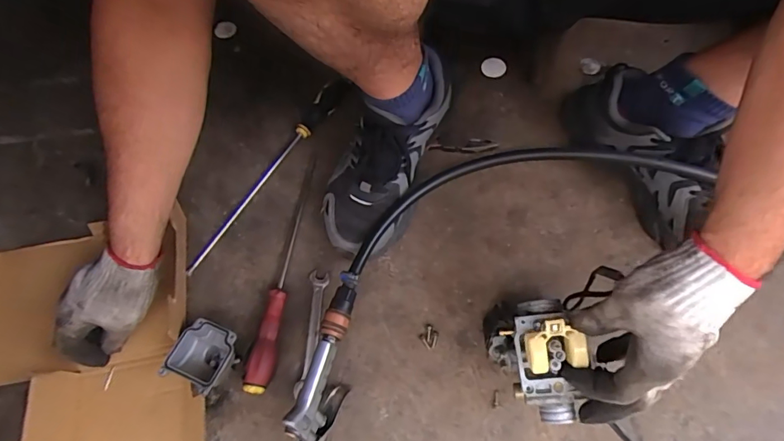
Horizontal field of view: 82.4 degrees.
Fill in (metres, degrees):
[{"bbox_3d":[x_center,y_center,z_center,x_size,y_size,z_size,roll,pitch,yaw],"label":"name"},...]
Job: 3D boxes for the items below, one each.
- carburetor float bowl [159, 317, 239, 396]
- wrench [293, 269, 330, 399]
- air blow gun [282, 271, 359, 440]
[{"bbox_3d":[-0.199,0.147,0.484,0.066,0.045,0.068,16,67,11],"label":"carburetor float bowl"},{"bbox_3d":[-0.091,0.125,0.510,0.023,0.011,0.138,1,65,4],"label":"wrench"},{"bbox_3d":[-0.064,0.147,0.465,0.042,0.074,0.181,14,67,10],"label":"air blow gun"}]

